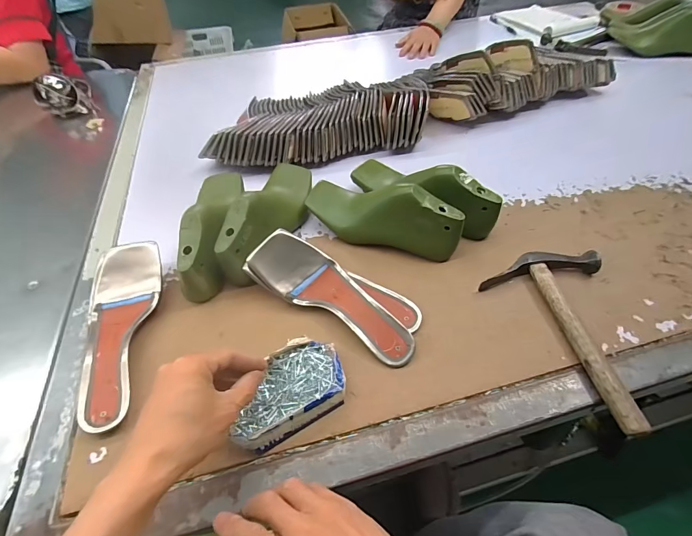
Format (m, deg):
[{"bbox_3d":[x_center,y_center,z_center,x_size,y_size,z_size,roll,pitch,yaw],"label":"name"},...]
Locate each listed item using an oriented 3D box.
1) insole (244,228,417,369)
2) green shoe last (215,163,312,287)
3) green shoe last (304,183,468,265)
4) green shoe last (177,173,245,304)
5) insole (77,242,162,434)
[{"bbox_3d":[-0.015,0.028,0.451,0.231,0.065,0.080,26,55,23],"label":"insole"},{"bbox_3d":[-0.111,-0.083,0.534,0.075,0.091,0.238,6,50,8],"label":"green shoe last"},{"bbox_3d":[0.050,-0.081,0.530,0.237,0.086,0.072,16,52,16],"label":"green shoe last"},{"bbox_3d":[-0.195,-0.066,0.527,0.078,0.089,0.239,-9,49,-5],"label":"green shoe last"},{"bbox_3d":[-0.280,0.072,0.430,0.084,0.057,0.227,-6,49,-2],"label":"insole"}]

